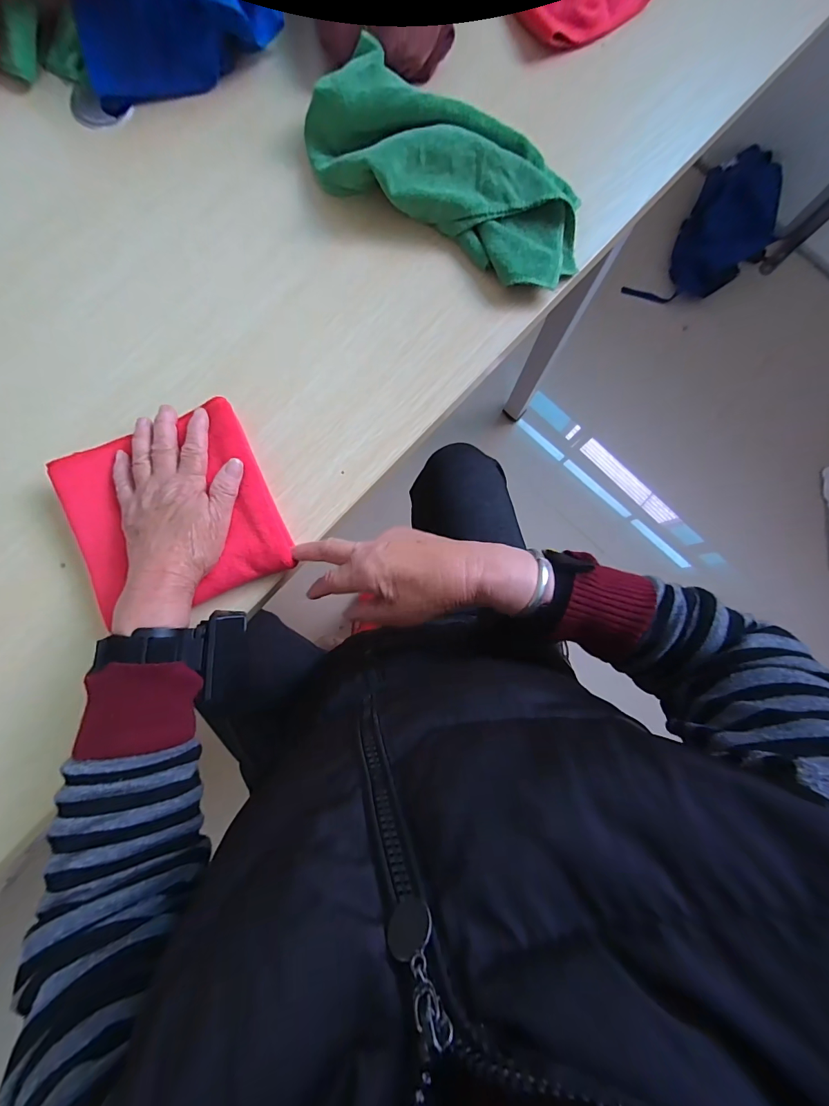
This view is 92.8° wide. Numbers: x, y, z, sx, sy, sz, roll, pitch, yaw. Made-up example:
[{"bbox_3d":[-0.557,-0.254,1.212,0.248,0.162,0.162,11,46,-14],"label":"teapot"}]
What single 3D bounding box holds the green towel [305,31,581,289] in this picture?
[{"bbox_3d":[0.029,-0.369,0.381,0.291,0.051,0.114,31,84,5],"label":"green towel"}]

